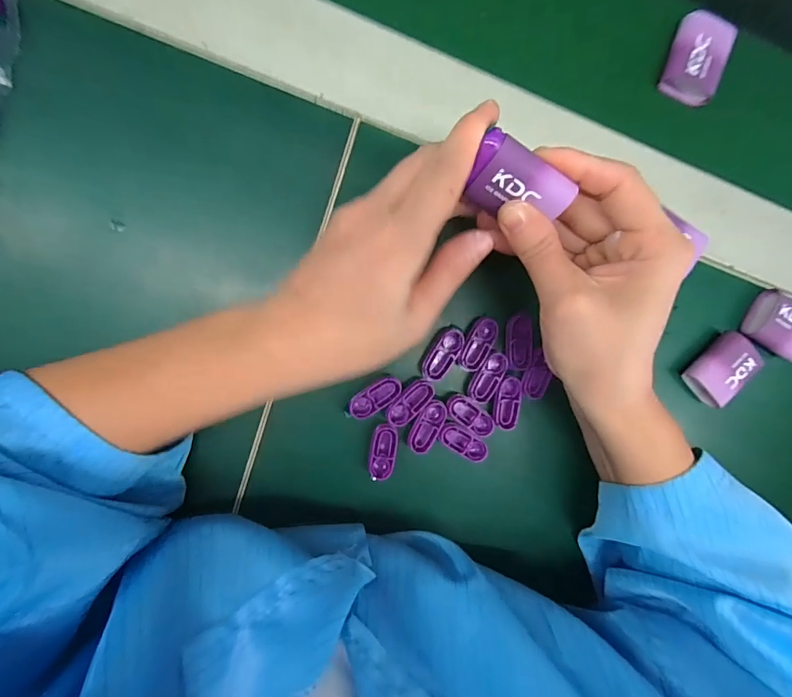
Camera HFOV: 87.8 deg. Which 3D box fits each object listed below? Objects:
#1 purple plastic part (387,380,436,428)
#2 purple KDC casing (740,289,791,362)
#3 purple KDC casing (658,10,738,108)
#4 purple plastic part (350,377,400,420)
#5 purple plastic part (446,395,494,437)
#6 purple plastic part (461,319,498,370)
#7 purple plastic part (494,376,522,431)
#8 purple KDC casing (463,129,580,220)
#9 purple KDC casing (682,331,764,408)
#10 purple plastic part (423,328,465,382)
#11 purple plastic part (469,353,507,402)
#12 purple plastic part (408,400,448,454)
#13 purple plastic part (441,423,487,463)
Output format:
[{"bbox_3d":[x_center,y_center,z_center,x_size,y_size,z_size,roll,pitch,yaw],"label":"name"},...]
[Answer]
[{"bbox_3d":[0.009,0.033,0.249,0.033,0.004,0.016,-44,99,-2],"label":"purple plastic part"},{"bbox_3d":[0.261,-0.015,0.277,0.038,0.018,0.036,25,92,-9],"label":"purple KDC casing"},{"bbox_3d":[0.188,-0.181,0.258,0.034,0.015,0.044,14,94,-9],"label":"purple KDC casing"},{"bbox_3d":[-0.012,0.029,0.246,0.033,0.004,0.016,-34,99,-3],"label":"purple plastic part"},{"bbox_3d":[0.046,0.042,0.255,0.034,0.004,0.015,37,90,-10],"label":"purple plastic part"},{"bbox_3d":[0.051,-0.002,0.251,0.016,0.004,0.033,26,92,-9],"label":"purple plastic part"},{"bbox_3d":[0.070,0.035,0.260,0.015,0.005,0.032,3,95,-8],"label":"purple plastic part"},{"bbox_3d":[0.057,-0.076,0.191,0.044,0.031,0.014,23,50,-9],"label":"purple KDC casing"},{"bbox_3d":[0.218,0.014,0.275,0.028,0.019,0.047,41,89,-9],"label":"purple KDC casing"},{"bbox_3d":[0.029,0.004,0.250,0.016,0.004,0.034,30,87,-5],"label":"purple plastic part"},{"bbox_3d":[0.057,0.018,0.257,0.016,0.006,0.032,28,91,-9],"label":"purple plastic part"},{"bbox_3d":[0.019,0.048,0.254,0.017,0.004,0.034,28,90,-9],"label":"purple plastic part"},{"bbox_3d":[0.043,0.059,0.256,0.034,0.004,0.015,33,91,-10],"label":"purple plastic part"}]

